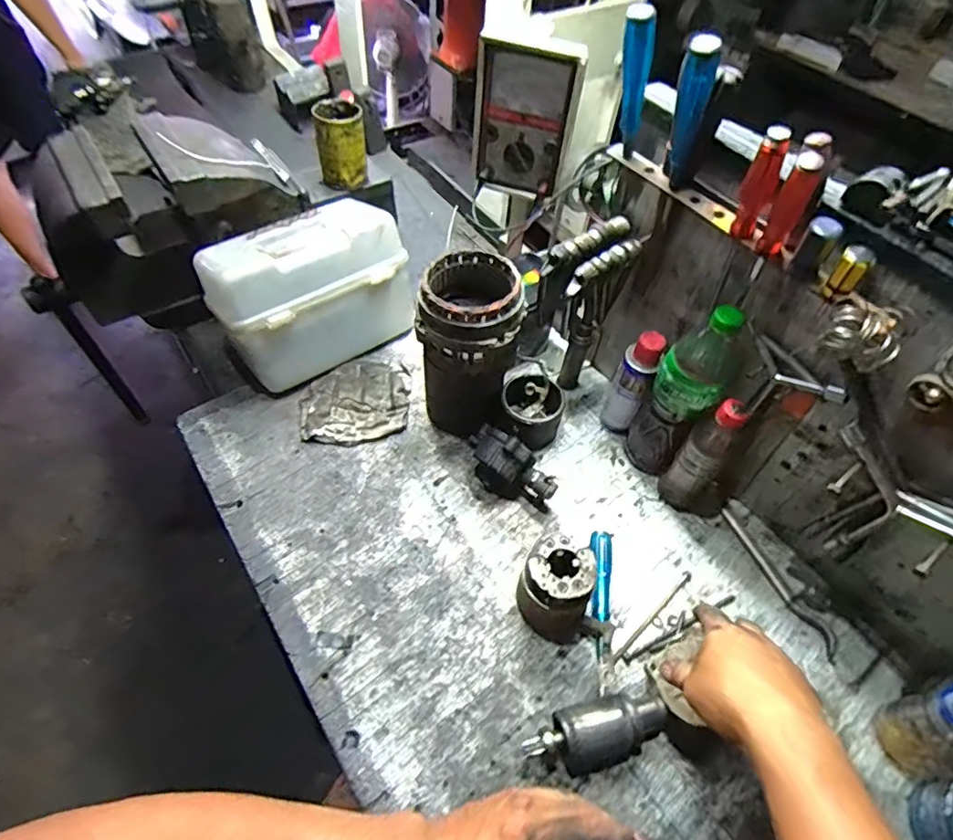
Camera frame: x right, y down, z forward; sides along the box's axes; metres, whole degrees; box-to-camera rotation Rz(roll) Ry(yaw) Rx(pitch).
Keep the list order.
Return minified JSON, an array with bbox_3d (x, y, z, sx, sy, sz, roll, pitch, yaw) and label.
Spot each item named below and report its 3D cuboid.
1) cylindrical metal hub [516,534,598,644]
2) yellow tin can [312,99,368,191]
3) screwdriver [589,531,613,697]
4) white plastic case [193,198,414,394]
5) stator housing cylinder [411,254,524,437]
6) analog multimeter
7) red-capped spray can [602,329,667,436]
[{"bbox_3d":[0.090,0.189,0.602,0.077,0.114,0.071,2,55,-3],"label":"cylindrical metal hub"},{"bbox_3d":[-0.222,-0.452,0.894,0.079,0.115,0.079,2,55,-3],"label":"yellow tin can"},{"bbox_3d":[0.149,0.220,0.635,0.028,0.033,0.180,6,55,0],"label":"screwdriver"},{"bbox_3d":[-0.249,-0.193,0.817,0.271,0.183,0.171,-32,62,-23],"label":"white plastic case"},{"bbox_3d":[-0.009,-0.092,0.723,0.126,0.235,0.126,5,54,1],"label":"stator housing cylinder"},{"bbox_3d":[0.061,-0.365,0.664,0.121,0.166,0.037,22,56,11],"label":"analog multimeter"},{"bbox_3d":[0.208,-0.043,0.739,0.047,0.176,0.042,23,57,11],"label":"red-capped spray can"}]

